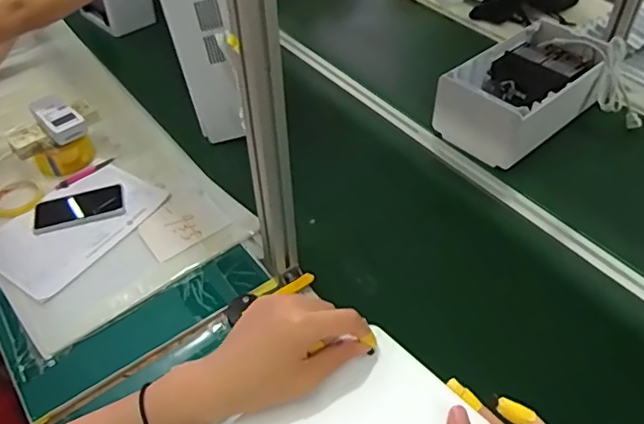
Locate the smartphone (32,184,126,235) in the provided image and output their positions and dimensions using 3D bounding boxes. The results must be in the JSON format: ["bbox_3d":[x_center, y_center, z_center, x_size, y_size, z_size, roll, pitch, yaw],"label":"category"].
[{"bbox_3d":[-0.455,-0.006,1.060,0.164,0.012,0.078,-14,45,-12],"label":"smartphone"}]

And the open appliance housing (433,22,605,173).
[{"bbox_3d":[0.420,-0.254,1.183,0.347,0.118,0.203,-33,51,-28],"label":"open appliance housing"}]

